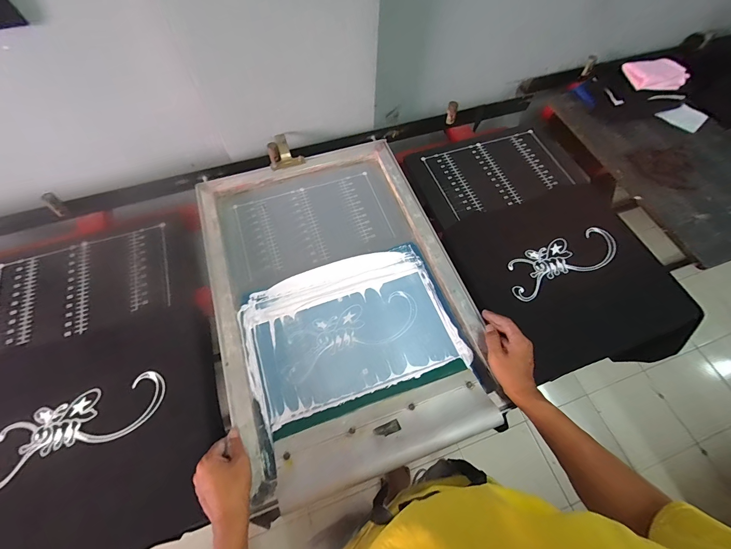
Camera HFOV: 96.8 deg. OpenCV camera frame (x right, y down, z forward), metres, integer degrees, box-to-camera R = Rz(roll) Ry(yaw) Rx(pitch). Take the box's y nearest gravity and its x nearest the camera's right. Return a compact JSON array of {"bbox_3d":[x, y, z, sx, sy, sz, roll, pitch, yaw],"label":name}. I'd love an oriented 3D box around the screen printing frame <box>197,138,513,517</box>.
[{"bbox_3d":[-0.057,0.015,0.640,0.453,0.053,0.645,-16,64,-10],"label":"screen printing frame"}]

